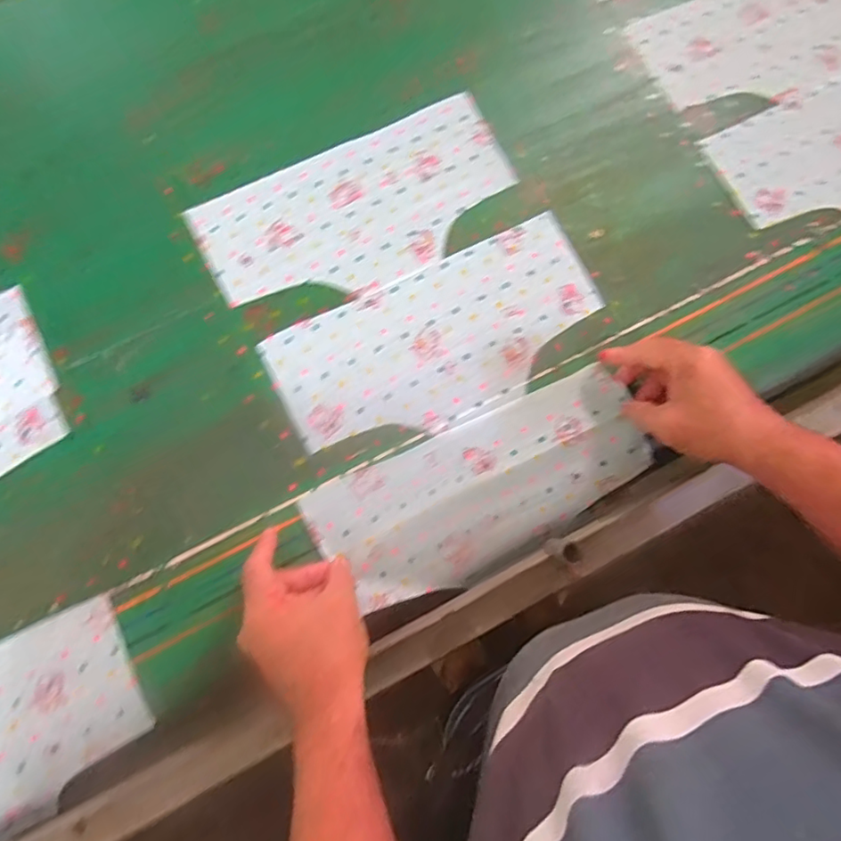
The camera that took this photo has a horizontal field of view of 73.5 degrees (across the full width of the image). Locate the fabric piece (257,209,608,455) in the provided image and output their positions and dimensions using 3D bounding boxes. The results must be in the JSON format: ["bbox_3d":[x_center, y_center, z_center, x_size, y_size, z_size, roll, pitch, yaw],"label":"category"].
[{"bbox_3d":[0.023,-0.078,0.555,0.324,0.006,0.156,-27,79,-7],"label":"fabric piece"}]

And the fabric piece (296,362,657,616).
[{"bbox_3d":[0.062,0.066,0.529,0.312,0.015,0.134,-25,85,-6],"label":"fabric piece"}]

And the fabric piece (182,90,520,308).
[{"bbox_3d":[-0.057,-0.213,0.578,0.321,0.005,0.161,-27,79,-7],"label":"fabric piece"}]

